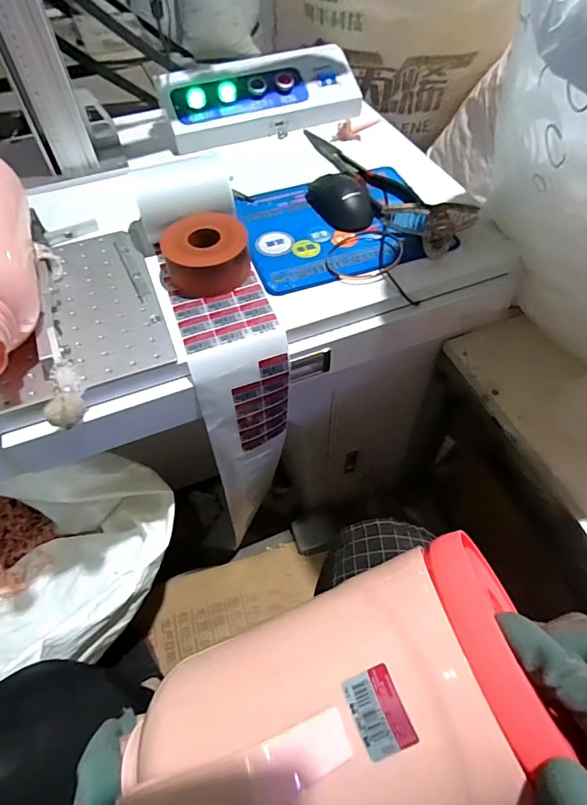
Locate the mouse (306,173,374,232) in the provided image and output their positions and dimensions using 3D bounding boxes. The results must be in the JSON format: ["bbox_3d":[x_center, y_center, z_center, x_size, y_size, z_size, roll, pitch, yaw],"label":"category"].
[{"bbox_3d":[0.065,-0.281,0.631,0.062,0.037,0.109,-25,58,-14],"label":"mouse"}]

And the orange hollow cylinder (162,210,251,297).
[{"bbox_3d":[-0.104,-0.179,0.549,0.100,0.051,0.089,-11,56,-6],"label":"orange hollow cylinder"}]

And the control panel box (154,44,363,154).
[{"bbox_3d":[-0.053,-0.513,0.770,0.323,0.069,0.128,-19,57,-11],"label":"control panel box"}]

